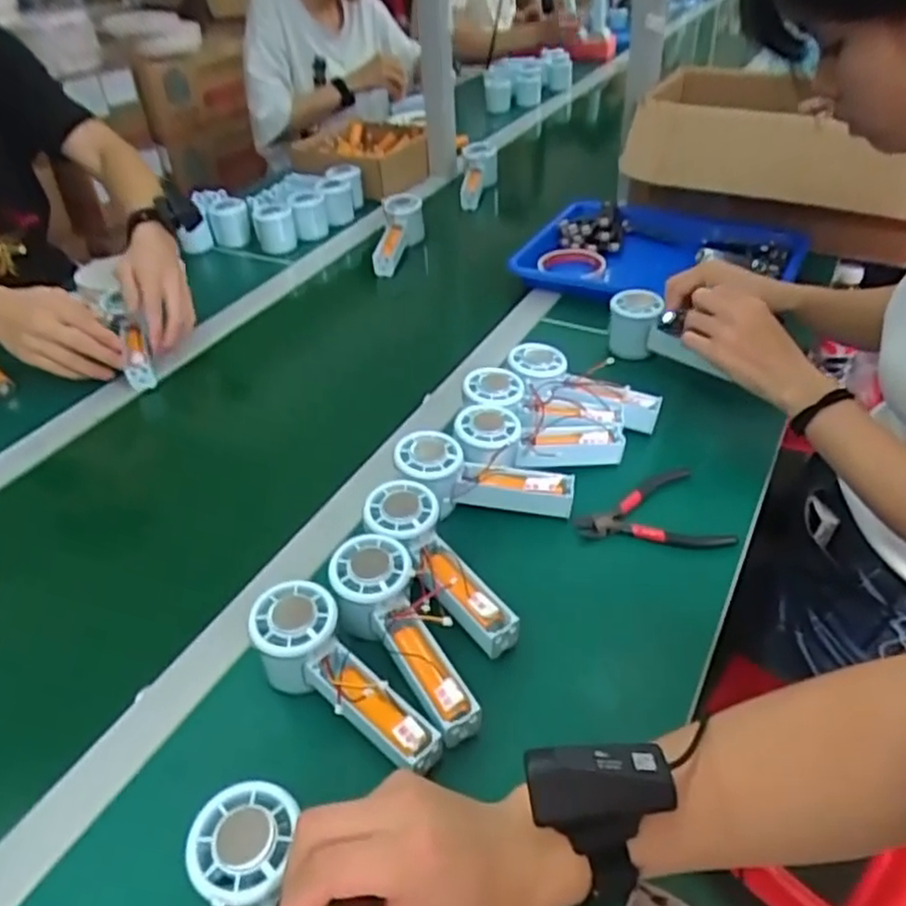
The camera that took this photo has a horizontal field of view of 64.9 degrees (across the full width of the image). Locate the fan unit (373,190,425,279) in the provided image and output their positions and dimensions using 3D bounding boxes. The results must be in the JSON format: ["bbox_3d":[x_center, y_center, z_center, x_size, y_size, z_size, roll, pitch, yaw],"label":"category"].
[{"bbox_3d":[-0.078,-0.302,1.016,0.057,0.059,0.133,9,65,14],"label":"fan unit"}]

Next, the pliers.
[{"bbox_3d":[0.163,0.055,0.594,0.115,0.010,0.086,-11,41,-10],"label":"pliers"}]

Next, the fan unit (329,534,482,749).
[{"bbox_3d":[-0.035,0.120,0.480,0.057,0.035,0.153,-24,58,-23],"label":"fan unit"}]

